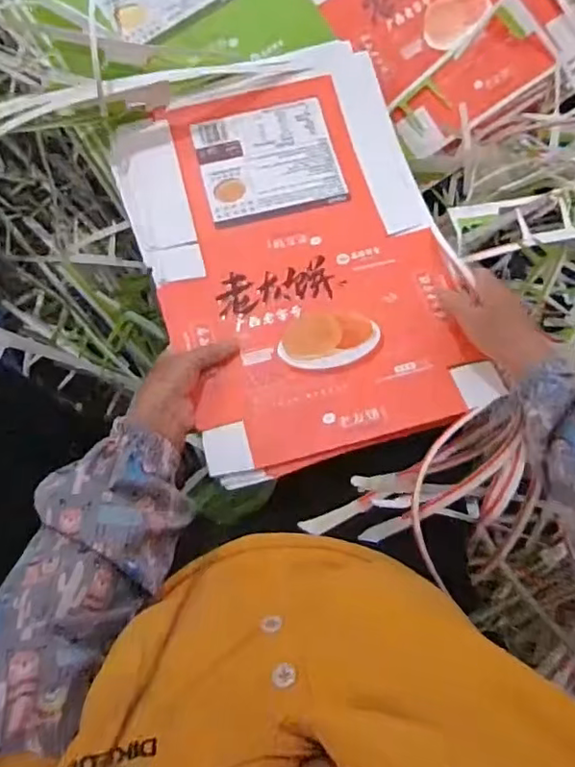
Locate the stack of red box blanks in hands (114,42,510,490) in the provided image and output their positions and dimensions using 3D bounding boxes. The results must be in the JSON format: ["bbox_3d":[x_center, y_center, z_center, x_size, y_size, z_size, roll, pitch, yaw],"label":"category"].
[{"bbox_3d":[0.011,-0.157,0.637,0.313,0.031,0.477,-16,67,-6],"label":"stack of red box blanks in hands"}]

